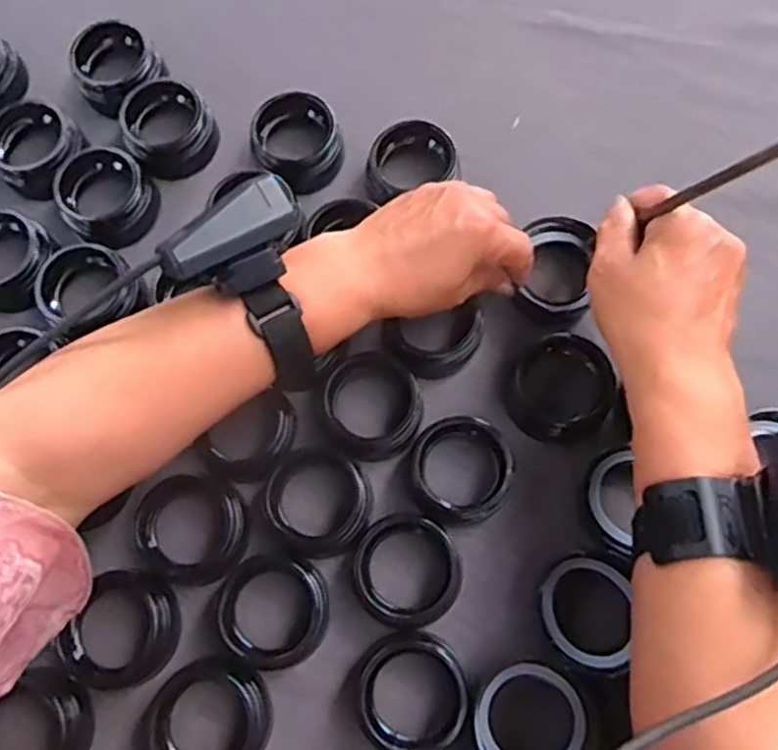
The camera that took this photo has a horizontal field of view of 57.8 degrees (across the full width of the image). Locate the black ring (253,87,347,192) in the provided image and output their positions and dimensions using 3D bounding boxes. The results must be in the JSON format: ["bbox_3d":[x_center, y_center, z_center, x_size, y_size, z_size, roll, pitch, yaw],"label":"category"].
[{"bbox_3d":[-0.067,-0.171,0.509,0.066,0.028,0.057,33,77,11],"label":"black ring"}]

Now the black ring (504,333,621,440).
[{"bbox_3d":[0.111,0.008,0.456,0.062,0.033,0.059,-1,73,2],"label":"black ring"}]

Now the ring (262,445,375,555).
[{"bbox_3d":[-0.043,0.078,0.436,0.061,0.024,0.065,-1,73,2],"label":"ring"}]

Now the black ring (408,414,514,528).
[{"bbox_3d":[0.047,0.059,0.442,0.069,0.027,0.064,-1,73,2],"label":"black ring"}]

